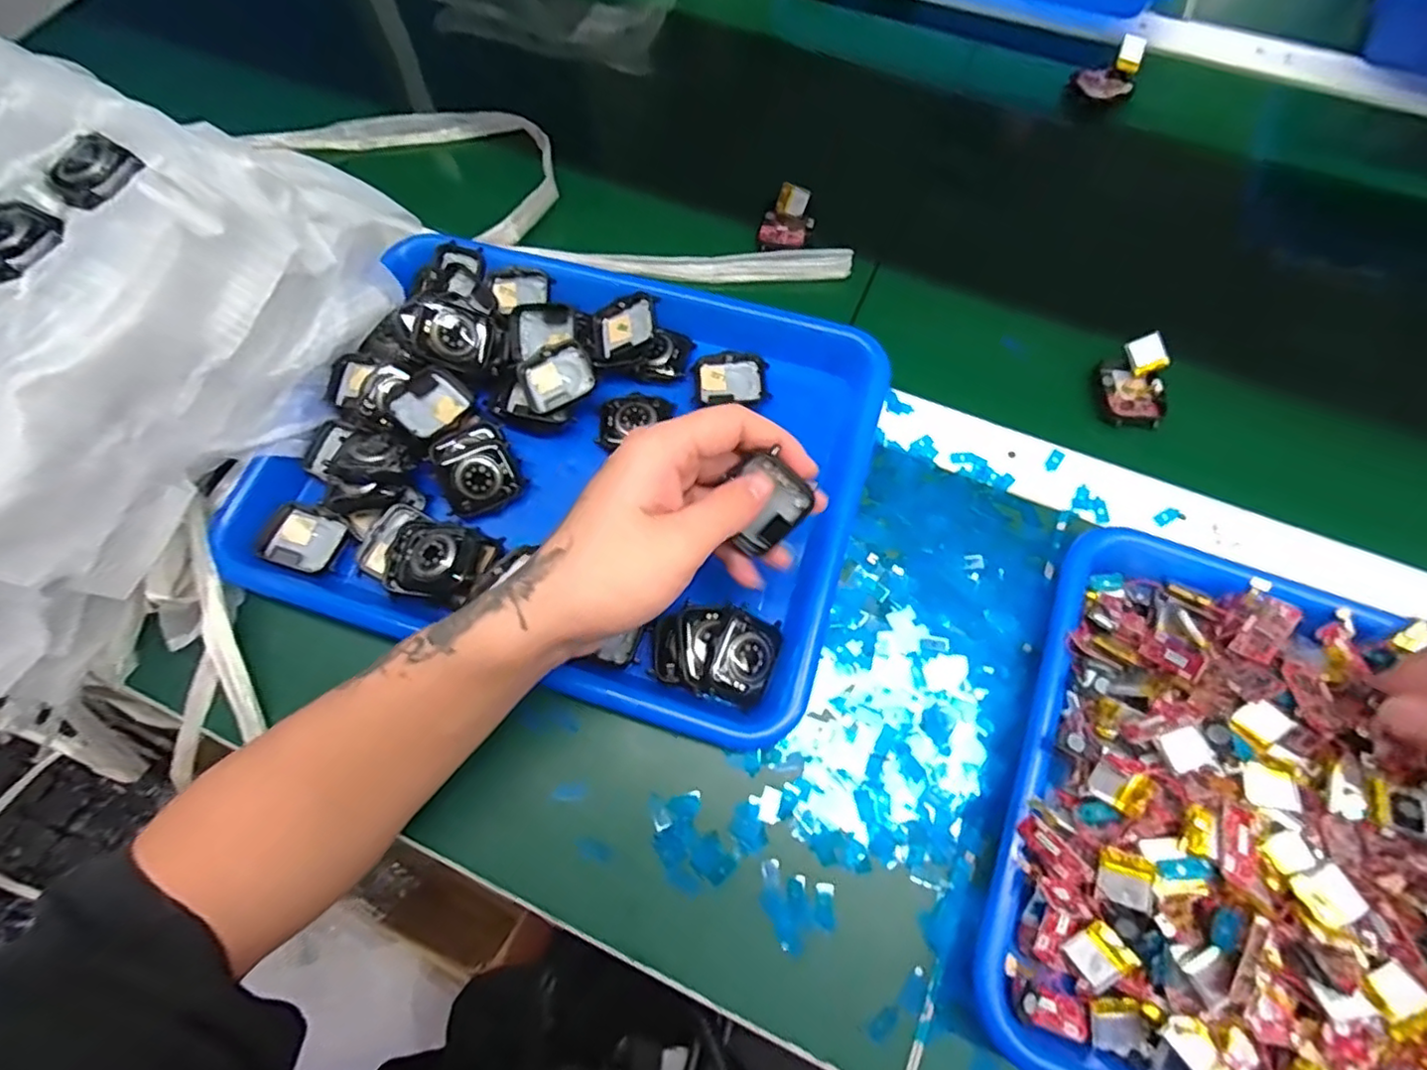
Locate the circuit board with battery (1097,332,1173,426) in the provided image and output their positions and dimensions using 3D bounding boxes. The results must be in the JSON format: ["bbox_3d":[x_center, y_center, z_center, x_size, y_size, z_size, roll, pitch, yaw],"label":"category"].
[{"bbox_3d":[0.259,-0.094,0.385,0.039,0.020,0.054,5,69,4],"label":"circuit board with battery"}]

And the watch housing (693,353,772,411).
[{"bbox_3d":[0.011,-0.097,0.394,0.046,0.007,0.037,5,69,4],"label":"watch housing"}]

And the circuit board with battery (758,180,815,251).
[{"bbox_3d":[0.052,-0.220,0.437,0.034,0.021,0.047,11,70,6],"label":"circuit board with battery"}]

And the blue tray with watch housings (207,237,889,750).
[{"bbox_3d":[-0.082,-0.047,0.362,0.323,0.043,0.250,16,70,8],"label":"blue tray with watch housings"}]

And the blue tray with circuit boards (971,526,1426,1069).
[{"bbox_3d":[0.278,0.145,0.265,0.285,0.069,0.251,22,71,10],"label":"blue tray with circuit boards"}]

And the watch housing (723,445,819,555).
[{"bbox_3d":[0.021,-0.014,0.282,0.036,0.006,0.041,39,114,-3],"label":"watch housing"}]

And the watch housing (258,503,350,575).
[{"bbox_3d":[-0.234,0.002,0.364,0.042,0.012,0.037,15,70,8],"label":"watch housing"}]

